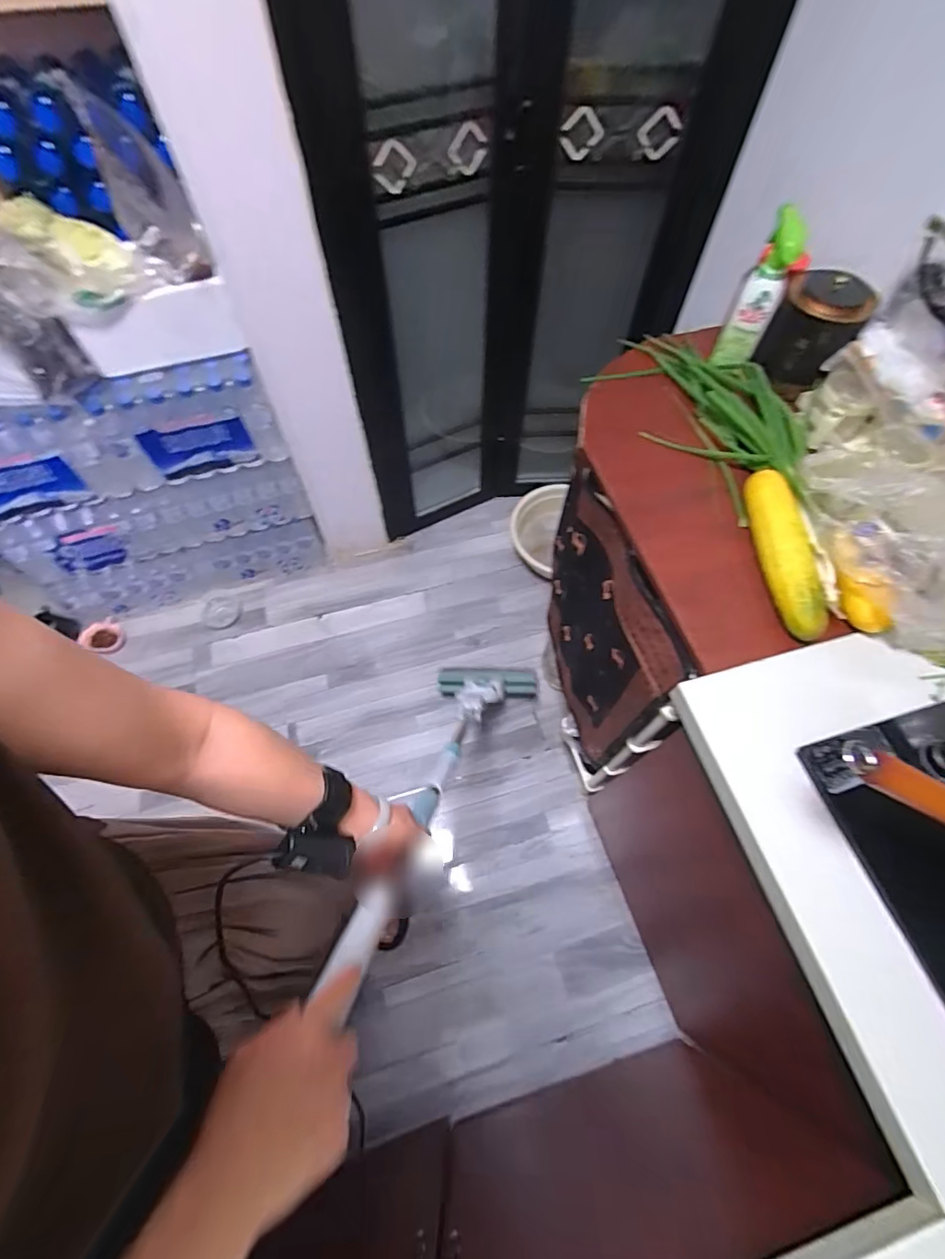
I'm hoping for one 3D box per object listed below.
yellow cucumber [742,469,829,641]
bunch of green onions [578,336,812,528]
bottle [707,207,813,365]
[{"bbox_3d":[0.434,-0.111,0.708,0.050,0.058,0.248,-1,63,-1],"label":"yellow cucumber"},{"bbox_3d":[0.392,-0.367,0.844,0.230,0.051,0.414,-38,69,-18],"label":"bunch of green onions"},{"bbox_3d":[0.468,-0.538,0.830,0.072,0.221,0.078,26,65,12],"label":"bottle"}]

